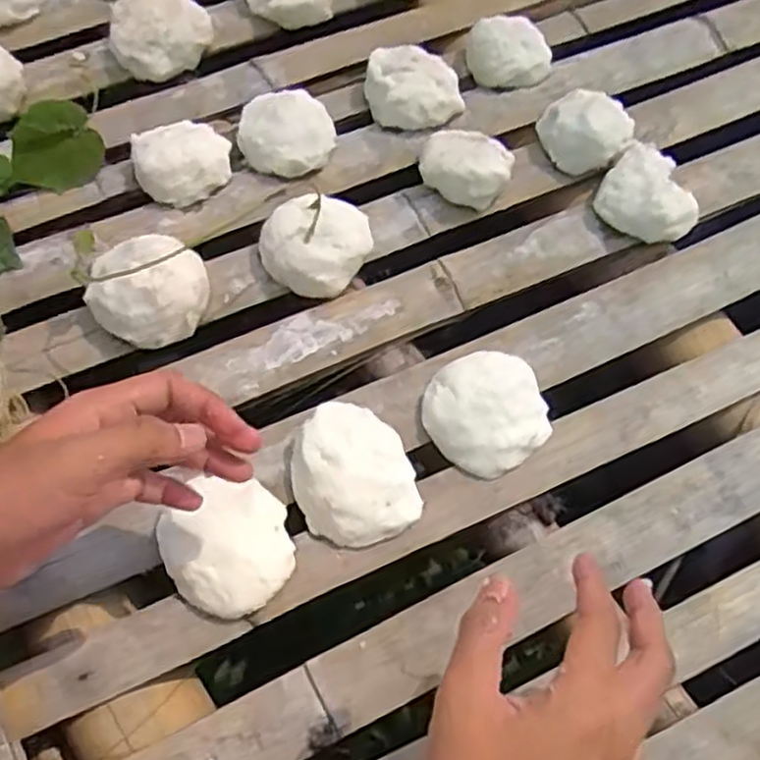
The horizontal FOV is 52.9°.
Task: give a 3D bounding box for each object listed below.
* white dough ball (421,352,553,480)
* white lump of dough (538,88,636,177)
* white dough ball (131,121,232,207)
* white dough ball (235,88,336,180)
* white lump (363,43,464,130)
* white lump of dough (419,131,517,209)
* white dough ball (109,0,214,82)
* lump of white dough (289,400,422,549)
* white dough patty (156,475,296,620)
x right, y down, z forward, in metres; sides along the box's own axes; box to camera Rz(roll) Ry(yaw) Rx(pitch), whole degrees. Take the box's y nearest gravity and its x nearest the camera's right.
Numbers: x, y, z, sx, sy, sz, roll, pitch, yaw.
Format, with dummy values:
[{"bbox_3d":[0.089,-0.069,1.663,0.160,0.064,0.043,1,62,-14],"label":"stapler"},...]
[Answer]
[{"bbox_3d":[0.075,0.021,0.533,0.080,0.031,0.082,1,65,-2],"label":"white dough ball"},{"bbox_3d":[0.169,-0.208,0.634,0.067,0.038,0.075,-37,72,-17],"label":"white lump of dough"},{"bbox_3d":[-0.160,-0.180,0.618,0.076,0.030,0.077,1,65,-2],"label":"white dough ball"},{"bbox_3d":[-0.078,-0.205,0.629,0.080,0.037,0.075,-1,66,-2],"label":"white dough ball"},{"bbox_3d":[0.029,-0.247,0.653,0.079,0.030,0.071,1,65,-2],"label":"white lump"},{"bbox_3d":[0.069,-0.174,0.615,0.070,0.037,0.059,13,66,4],"label":"white lump of dough"},{"bbox_3d":[-0.194,-0.307,0.668,0.083,0.034,0.077,1,65,-2],"label":"white dough ball"},{"bbox_3d":[-0.019,0.062,0.511,0.075,0.033,0.093,-21,68,-11],"label":"lump of white dough"},{"bbox_3d":[-0.097,0.105,0.486,0.080,0.032,0.081,1,65,-2],"label":"white dough patty"}]

